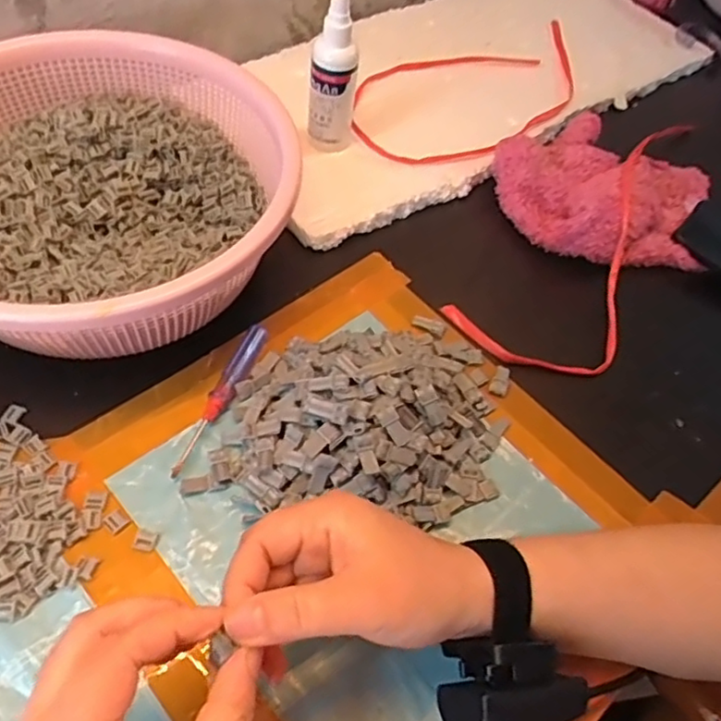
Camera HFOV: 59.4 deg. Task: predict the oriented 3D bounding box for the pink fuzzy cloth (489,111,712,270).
[{"bbox_3d":[0.204,-0.141,0.525,0.186,0.042,0.120,19,55,5],"label":"pink fuzzy cloth"}]

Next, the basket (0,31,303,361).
[{"bbox_3d":[-0.175,-0.102,0.443,0.253,0.107,0.255,4,55,-6],"label":"basket"}]

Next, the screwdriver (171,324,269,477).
[{"bbox_3d":[-0.094,0.024,0.425,0.013,0.009,0.121,21,55,7],"label":"screwdriver"}]

